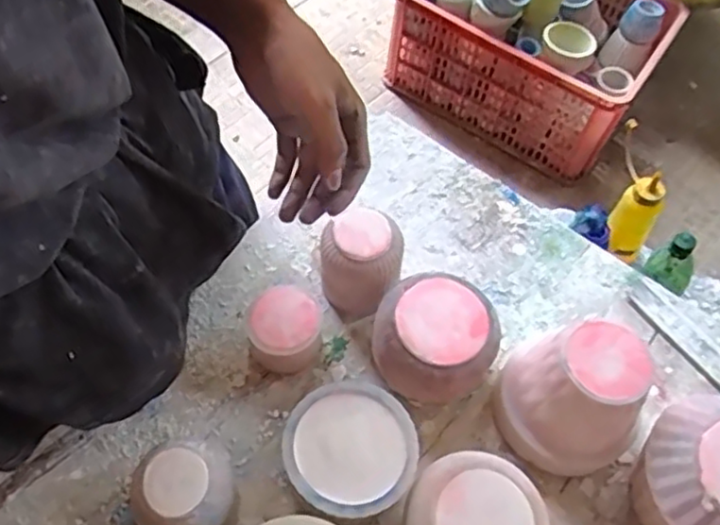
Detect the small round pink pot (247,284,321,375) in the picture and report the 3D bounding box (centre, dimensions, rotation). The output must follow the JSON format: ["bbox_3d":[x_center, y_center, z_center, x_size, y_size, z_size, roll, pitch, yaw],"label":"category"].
[{"bbox_3d":[-0.067,0.061,0.603,0.061,0.052,0.061,2,59,-3],"label":"small round pink pot"}]

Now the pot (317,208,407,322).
[{"bbox_3d":[0.000,0.004,0.626,0.073,0.077,0.073,2,59,-3],"label":"pot"}]

